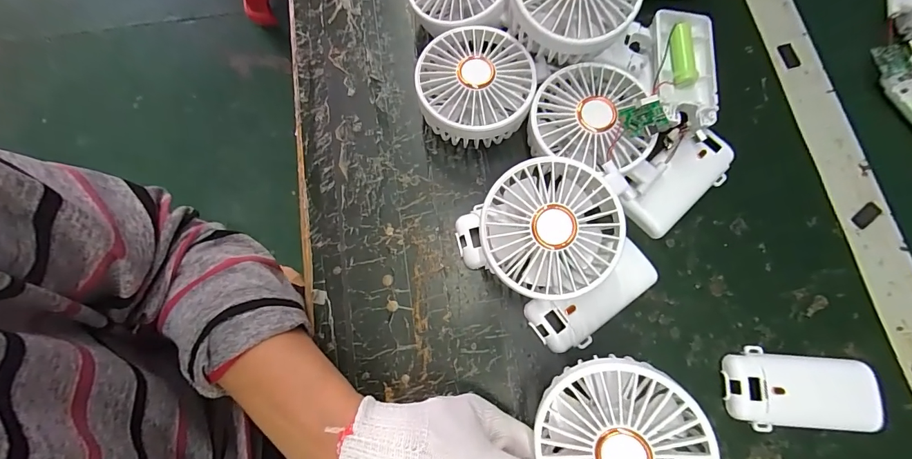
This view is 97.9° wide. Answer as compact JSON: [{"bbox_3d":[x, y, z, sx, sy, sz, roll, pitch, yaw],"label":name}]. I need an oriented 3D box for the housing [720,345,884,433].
[{"bbox_3d":[0.229,0.107,0.261,0.097,0.016,0.050,7,75,3],"label":"housing"}]

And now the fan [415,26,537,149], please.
[{"bbox_3d":[0.015,-0.105,0.304,0.082,0.046,0.084,0,75,1],"label":"fan"}]

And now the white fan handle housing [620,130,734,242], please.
[{"bbox_3d":[0.163,-0.038,0.297,0.097,0.018,0.051,-42,106,-9],"label":"white fan handle housing"}]

